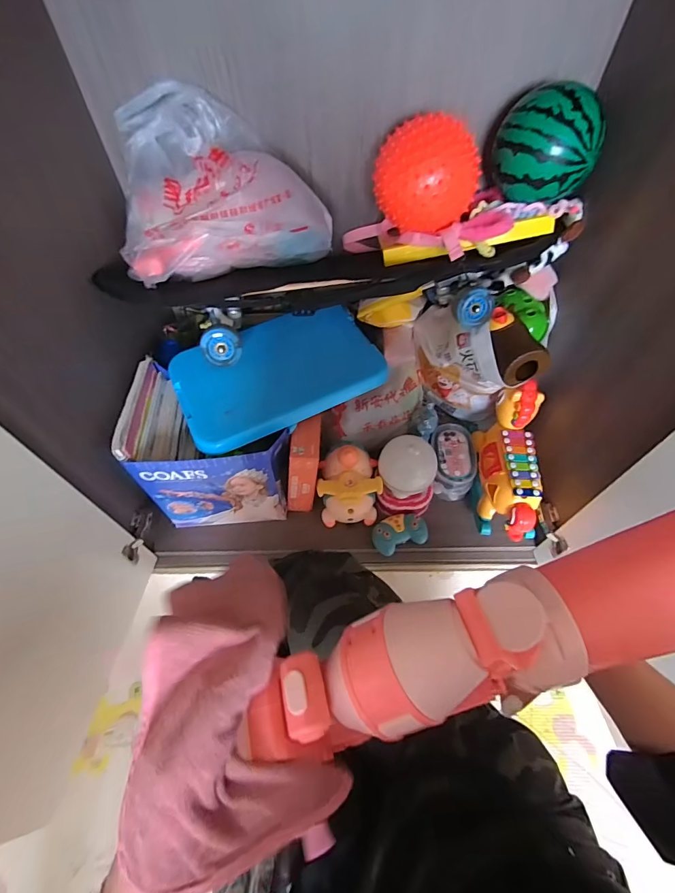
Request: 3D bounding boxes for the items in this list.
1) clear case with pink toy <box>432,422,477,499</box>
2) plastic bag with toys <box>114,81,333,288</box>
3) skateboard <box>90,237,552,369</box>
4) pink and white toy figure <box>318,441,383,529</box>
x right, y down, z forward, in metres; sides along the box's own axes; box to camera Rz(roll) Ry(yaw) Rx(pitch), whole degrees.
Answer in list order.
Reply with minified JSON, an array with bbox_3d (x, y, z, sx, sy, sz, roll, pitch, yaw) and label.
[{"bbox_3d":[0.259,0.032,0.885,0.091,0.081,0.146,5,56,4],"label":"clear case with pink toy"},{"bbox_3d":[-0.186,-0.410,0.642,0.317,0.218,0.223,-15,57,-10],"label":"plastic bag with toys"},{"bbox_3d":[-0.011,-0.305,0.710,0.727,0.129,0.249,-9,56,-6],"label":"skateboard"},{"bbox_3d":[0.025,0.072,0.822,0.125,0.109,0.150,0,56,0],"label":"pink and white toy figure"}]

